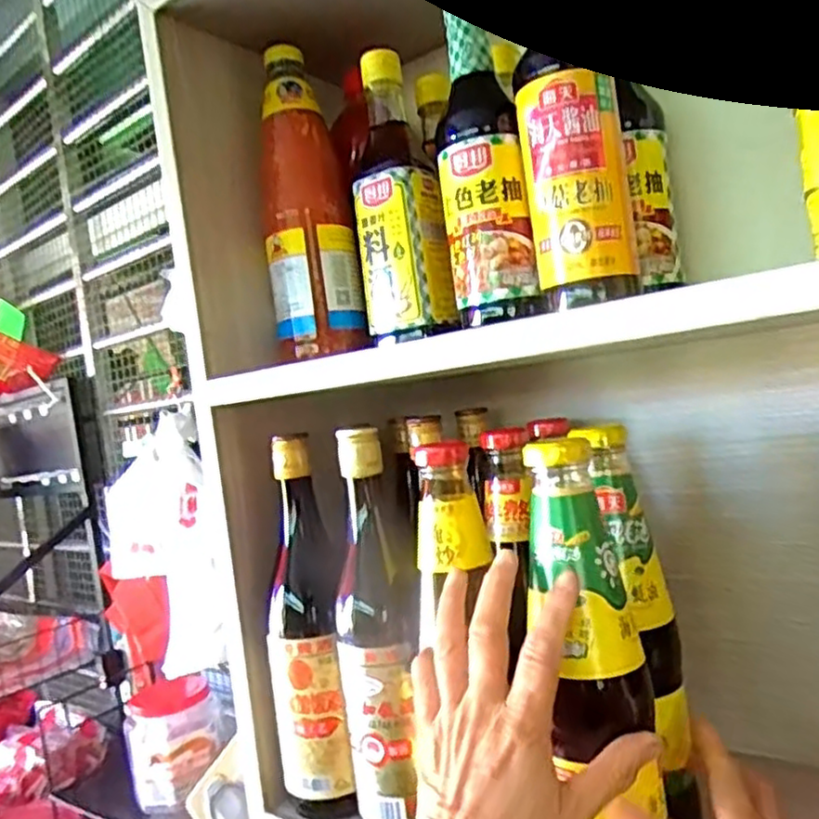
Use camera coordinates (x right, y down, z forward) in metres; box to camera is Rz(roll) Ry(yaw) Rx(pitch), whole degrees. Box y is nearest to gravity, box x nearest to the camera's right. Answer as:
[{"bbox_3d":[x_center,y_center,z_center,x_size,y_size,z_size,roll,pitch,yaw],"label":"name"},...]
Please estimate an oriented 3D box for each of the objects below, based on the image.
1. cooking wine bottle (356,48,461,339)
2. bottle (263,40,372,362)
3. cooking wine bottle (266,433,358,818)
[{"bbox_3d":[-0.012,-0.175,0.565,0.066,0.232,0.066,-8,0,-6],"label":"cooking wine bottle"},{"bbox_3d":[-0.091,-0.179,0.603,0.075,0.265,0.070,-8,0,-11],"label":"bottle"},{"bbox_3d":[-0.078,0.163,0.520,0.062,0.266,0.055,-8,0,-11],"label":"cooking wine bottle"}]

